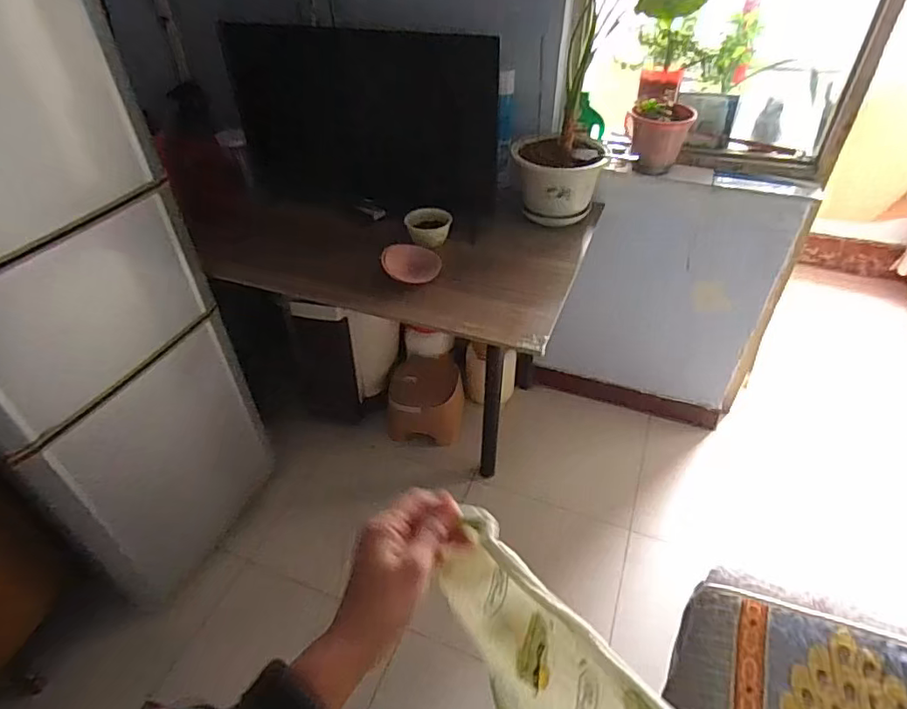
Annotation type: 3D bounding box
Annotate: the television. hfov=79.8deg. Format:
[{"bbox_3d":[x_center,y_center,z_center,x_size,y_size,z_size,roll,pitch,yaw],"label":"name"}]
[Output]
[{"bbox_3d":[-0.244,-0.628,1.508,0.752,0.464,0.116,12,33,14],"label":"television"}]

